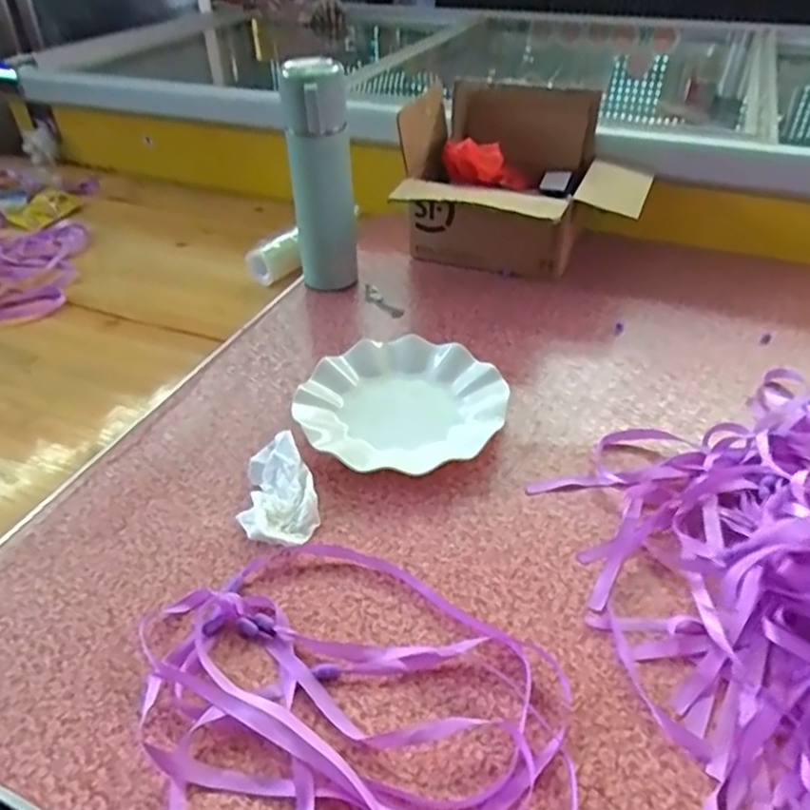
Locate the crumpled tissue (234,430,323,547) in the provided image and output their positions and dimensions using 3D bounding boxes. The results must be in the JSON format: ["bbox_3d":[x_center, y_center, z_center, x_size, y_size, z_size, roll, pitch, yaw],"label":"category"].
[{"bbox_3d":[-0.103,0.068,0.515,0.058,0.029,0.093,-11,41,-11],"label":"crumpled tissue"}]

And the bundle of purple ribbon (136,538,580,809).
[{"bbox_3d":[-0.033,0.176,0.391,0.226,0.015,0.255,-23,44,-24],"label":"bundle of purple ribbon"}]

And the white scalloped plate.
[{"bbox_3d":[-0.005,-0.002,0.604,0.182,0.028,0.182,-1,40,1],"label":"white scalloped plate"}]

